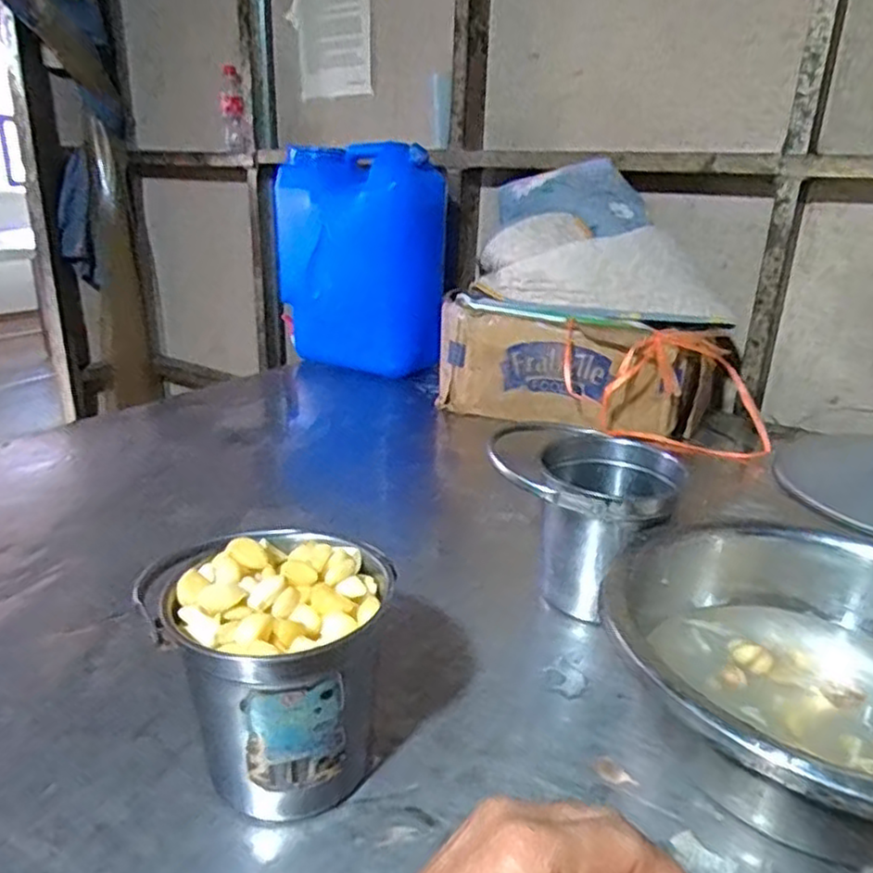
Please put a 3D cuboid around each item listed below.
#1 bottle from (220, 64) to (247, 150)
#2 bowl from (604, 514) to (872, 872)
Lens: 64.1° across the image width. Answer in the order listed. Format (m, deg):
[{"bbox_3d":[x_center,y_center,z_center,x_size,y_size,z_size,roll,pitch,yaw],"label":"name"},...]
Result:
[{"bbox_3d":[-0.498,-0.803,1.702,0.051,0.178,0.074,-6,22,-19],"label":"bottle"},{"bbox_3d":[0.255,0.173,0.469,0.259,0.106,0.285,0,21,-5],"label":"bowl"}]

